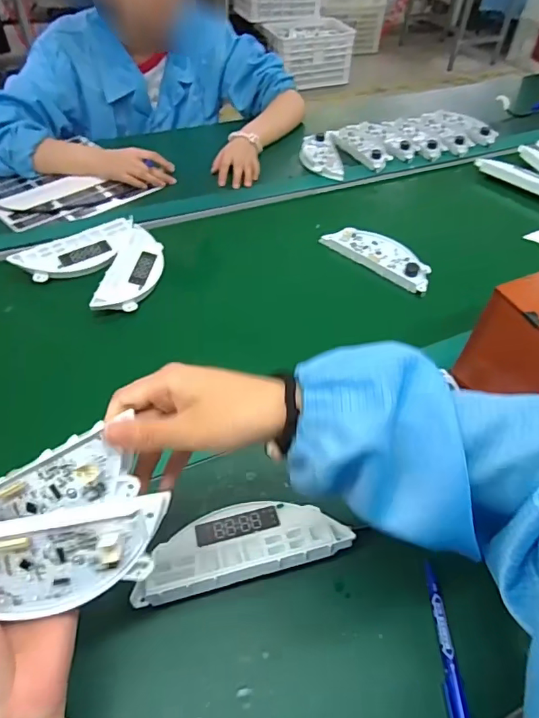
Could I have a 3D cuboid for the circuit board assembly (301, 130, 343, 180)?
[{"bbox_3d":[0.100,-0.400,0.941,0.076,0.017,0.180,3,48,-1],"label":"circuit board assembly"}]

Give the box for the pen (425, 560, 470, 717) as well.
[{"bbox_3d":[0.142,0.234,0.391,0.014,0.012,0.127,0,48,-3],"label":"pen"}]

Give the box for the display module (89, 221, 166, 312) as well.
[{"bbox_3d":[-0.188,-0.128,0.683,0.067,0.024,0.181,7,48,3],"label":"display module"}]

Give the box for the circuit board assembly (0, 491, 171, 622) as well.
[{"bbox_3d":[-0.150,0.131,0.300,0.176,0.064,0.017,-10,11,-1],"label":"circuit board assembly"}]

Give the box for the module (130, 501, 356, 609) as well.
[{"bbox_3d":[-0.025,0.161,0.423,0.178,0.027,0.066,-11,50,-12],"label":"module"}]

